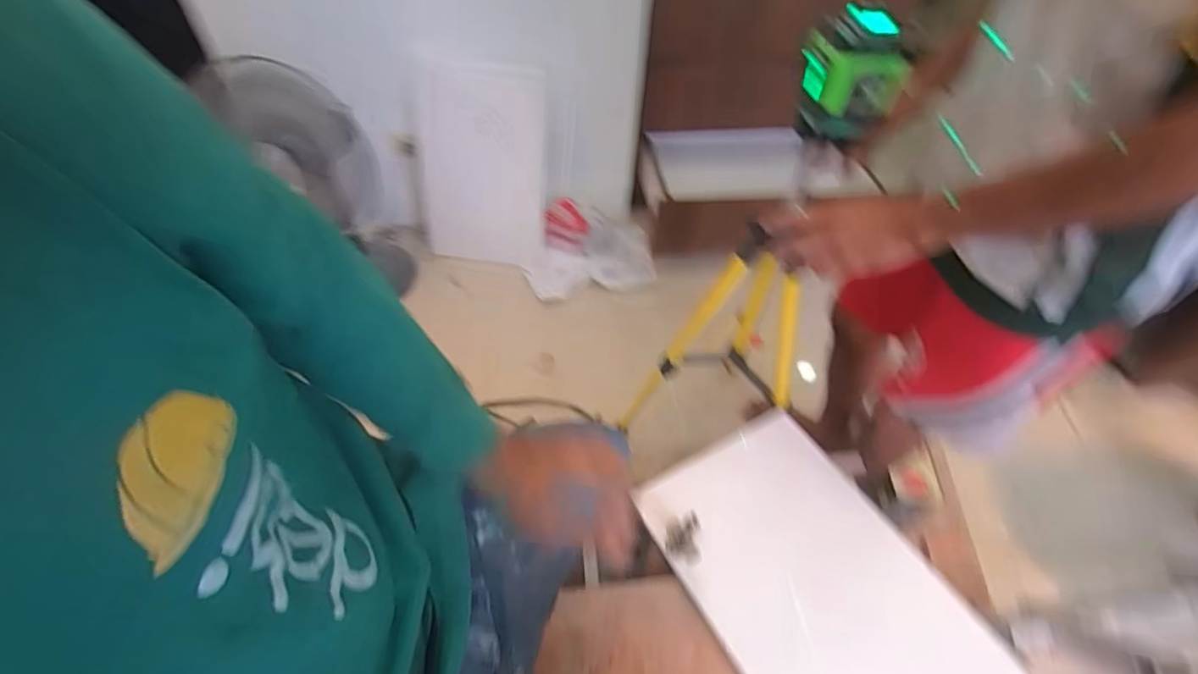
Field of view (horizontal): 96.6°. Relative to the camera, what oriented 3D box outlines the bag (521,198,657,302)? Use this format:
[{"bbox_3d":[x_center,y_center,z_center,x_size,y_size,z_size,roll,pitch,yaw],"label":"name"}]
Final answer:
[{"bbox_3d":[-0.029,-0.266,1.617,0.387,0.154,0.264,-6,50,-8],"label":"bag"}]

